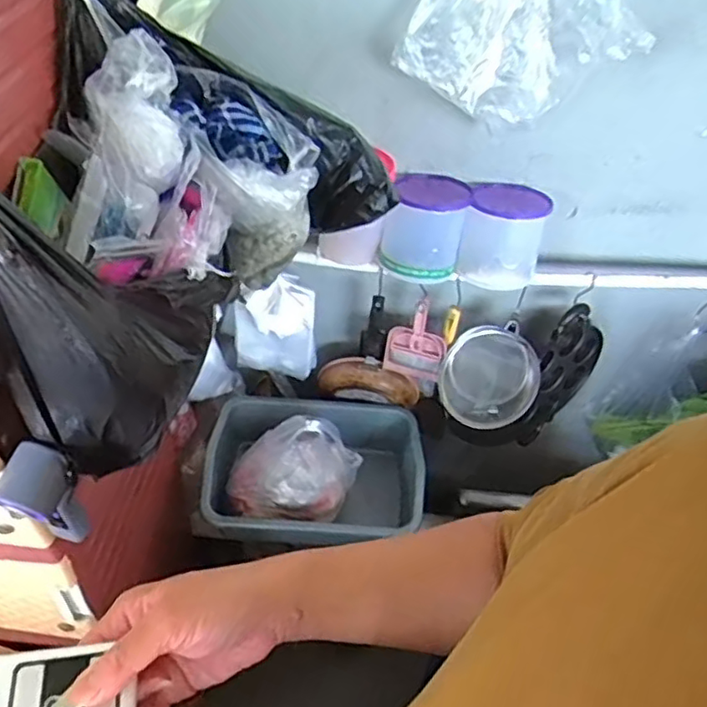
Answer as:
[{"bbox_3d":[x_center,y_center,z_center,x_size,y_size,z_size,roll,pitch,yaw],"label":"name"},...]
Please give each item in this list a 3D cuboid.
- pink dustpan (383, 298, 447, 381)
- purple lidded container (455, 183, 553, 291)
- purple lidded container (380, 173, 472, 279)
[{"bbox_3d":[0.127,-0.016,1.287,0.119,0.189,0.035,15,44,9],"label":"pink dustpan"},{"bbox_3d":[0.262,-0.208,1.118,0.138,0.153,0.130,11,44,6],"label":"purple lidded container"},{"bbox_3d":[0.128,-0.224,1.113,0.137,0.136,0.143,13,44,7],"label":"purple lidded container"}]

